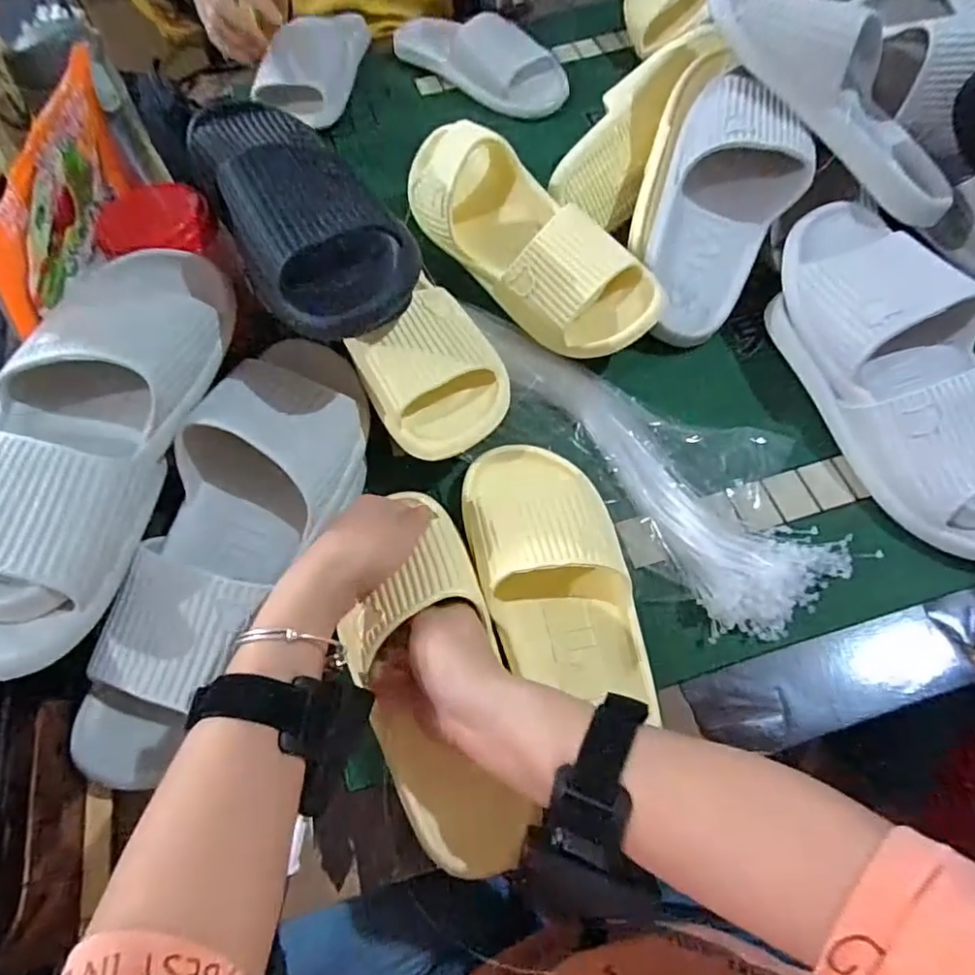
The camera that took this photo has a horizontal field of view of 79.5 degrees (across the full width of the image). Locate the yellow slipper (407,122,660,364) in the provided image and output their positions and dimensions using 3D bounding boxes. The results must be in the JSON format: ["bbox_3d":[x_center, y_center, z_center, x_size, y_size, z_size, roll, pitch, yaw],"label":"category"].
[{"bbox_3d":[0.028,-0.227,0.530,0.288,0.068,0.101,46,113,11],"label":"yellow slipper"}]

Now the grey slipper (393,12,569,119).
[{"bbox_3d":[-0.013,-0.553,0.736,0.103,0.056,0.270,-40,68,-17],"label":"grey slipper"}]

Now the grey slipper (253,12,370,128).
[{"bbox_3d":[-0.223,-0.535,0.728,0.110,0.070,0.231,6,63,5],"label":"grey slipper"}]

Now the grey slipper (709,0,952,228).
[{"bbox_3d":[0.301,-0.338,0.486,0.262,0.072,0.087,43,69,-6],"label":"grey slipper"}]

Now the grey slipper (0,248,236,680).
[{"bbox_3d":[-0.251,-0.022,0.363,0.112,0.076,0.259,19,79,11],"label":"grey slipper"}]

